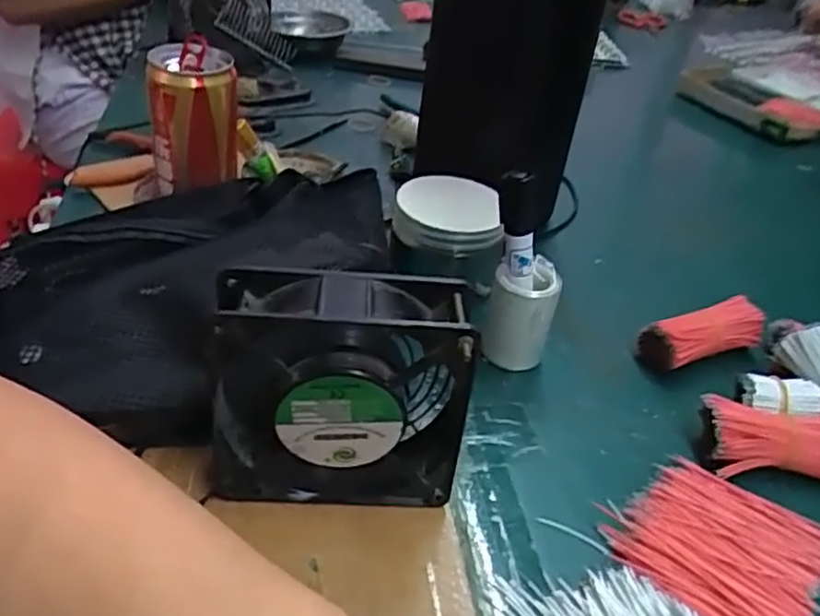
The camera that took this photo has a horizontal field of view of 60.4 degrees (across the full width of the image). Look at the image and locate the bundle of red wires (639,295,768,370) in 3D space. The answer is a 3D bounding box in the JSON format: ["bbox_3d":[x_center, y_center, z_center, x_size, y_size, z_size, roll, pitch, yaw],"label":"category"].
[{"bbox_3d":[0.205,0.022,0.493,0.088,0.039,0.029,-11,40,-22],"label":"bundle of red wires"}]

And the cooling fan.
[{"bbox_3d":[-0.034,0.043,0.348,0.120,0.125,0.042,5,37,-3],"label":"cooling fan"}]

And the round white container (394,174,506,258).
[{"bbox_3d":[0.025,-0.069,0.518,0.072,0.032,0.069,4,37,-3],"label":"round white container"}]

